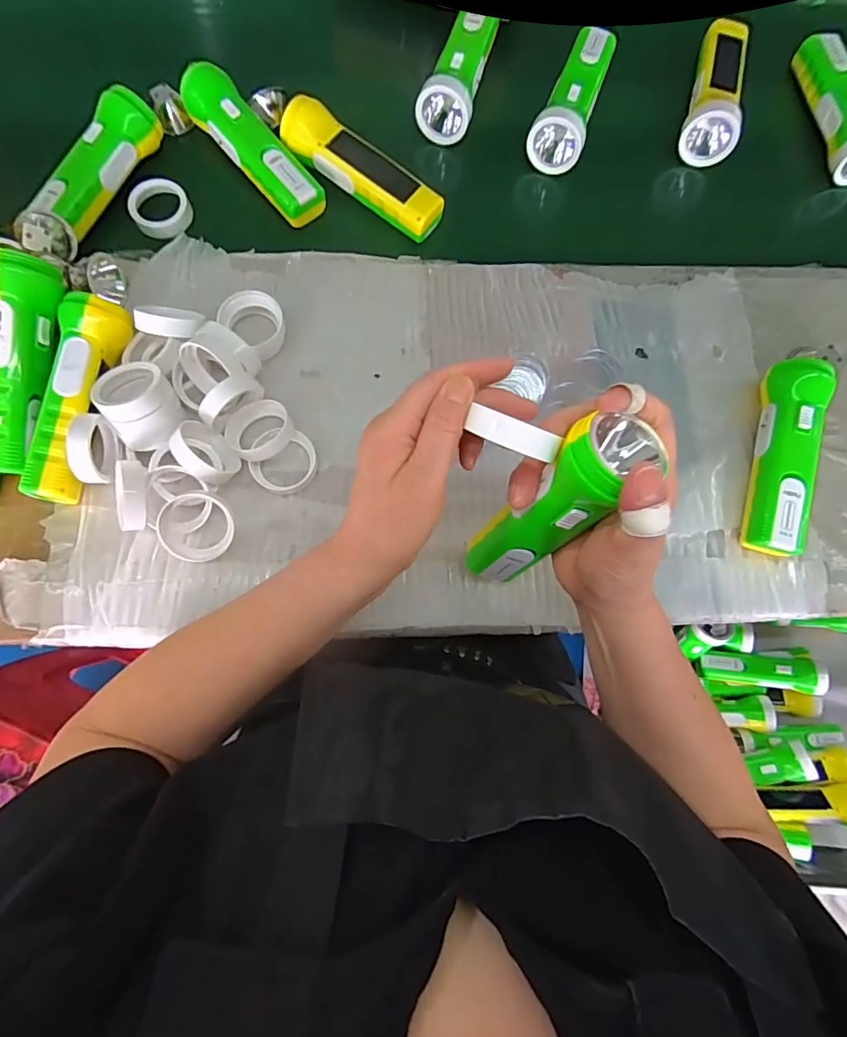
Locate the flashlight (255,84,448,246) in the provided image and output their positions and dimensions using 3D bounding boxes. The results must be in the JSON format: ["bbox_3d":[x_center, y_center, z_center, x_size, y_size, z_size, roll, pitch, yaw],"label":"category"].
[{"bbox_3d":[-0.071,-0.327,0.453,0.192,0.035,0.042,34,78,4],"label":"flashlight"}]

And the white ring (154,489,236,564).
[{"bbox_3d":[-0.177,0.006,0.389,0.054,0.016,0.055,-1,92,-24],"label":"white ring"}]

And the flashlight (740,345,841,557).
[{"bbox_3d":[0.312,-0.064,0.426,0.057,0.047,0.192,17,79,0],"label":"flashlight"}]

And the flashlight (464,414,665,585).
[{"bbox_3d":[0.074,-0.002,0.308,0.043,0.158,0.044,38,57,3],"label":"flashlight"}]

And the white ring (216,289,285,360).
[{"bbox_3d":[-0.144,-0.167,0.427,0.050,0.031,0.044,38,78,5],"label":"white ring"}]

